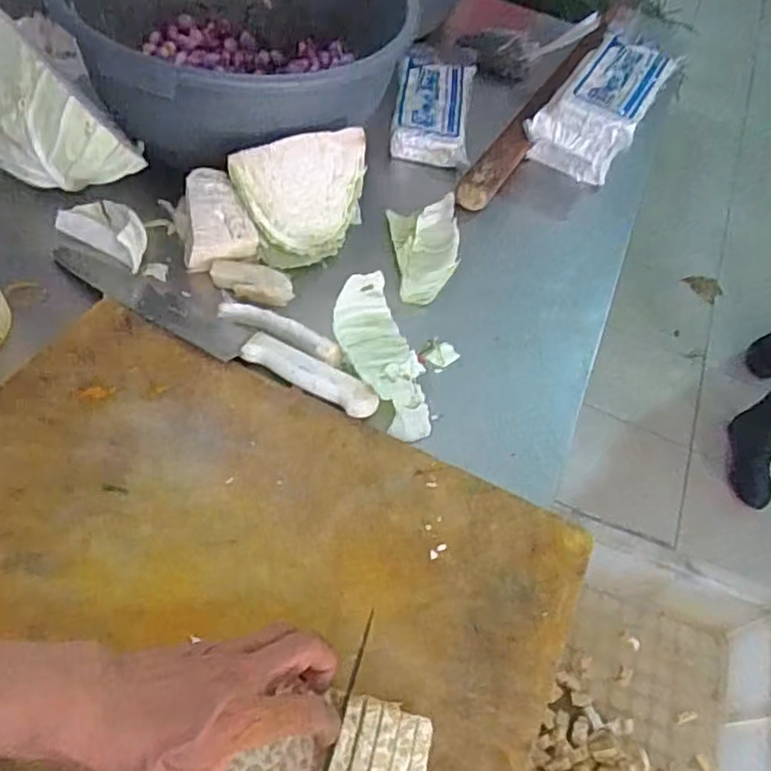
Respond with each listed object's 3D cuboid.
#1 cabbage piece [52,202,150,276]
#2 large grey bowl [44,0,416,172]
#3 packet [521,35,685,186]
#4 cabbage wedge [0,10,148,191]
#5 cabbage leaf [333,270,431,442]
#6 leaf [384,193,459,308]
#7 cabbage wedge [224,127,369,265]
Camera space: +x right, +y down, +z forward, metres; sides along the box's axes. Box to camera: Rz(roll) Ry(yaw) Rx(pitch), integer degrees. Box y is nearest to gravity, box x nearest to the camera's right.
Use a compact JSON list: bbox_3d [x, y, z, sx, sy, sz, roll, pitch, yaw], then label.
[{"bbox_3d":[-0.278,-0.161,0.669,0.104,0.042,0.044,27,55,10],"label":"cabbage piece"},{"bbox_3d":[-0.160,-0.386,0.764,0.371,0.135,0.354,-3,55,-12],"label":"large grey bowl"},{"bbox_3d":[0.279,-0.351,0.873,0.115,0.101,0.222,34,56,14],"label":"packet"},{"bbox_3d":[-0.333,-0.272,0.660,0.181,0.118,0.100,23,54,7],"label":"cabbage wedge"},{"bbox_3d":[-0.003,-0.028,0.627,0.068,0.031,0.169,-15,58,-19],"label":"cabbage leaf"},{"bbox_3d":[0.044,-0.144,0.712,0.069,0.035,0.122,-1,55,-11],"label":"leaf"},{"bbox_3d":[-0.090,-0.196,0.707,0.139,0.119,0.075,-28,25,-24],"label":"cabbage wedge"}]

